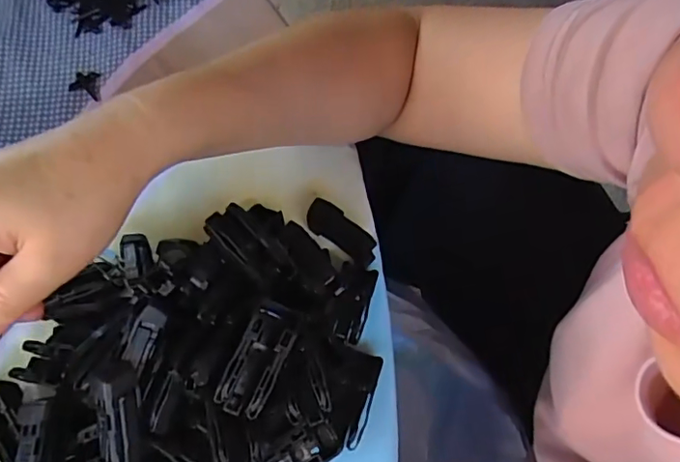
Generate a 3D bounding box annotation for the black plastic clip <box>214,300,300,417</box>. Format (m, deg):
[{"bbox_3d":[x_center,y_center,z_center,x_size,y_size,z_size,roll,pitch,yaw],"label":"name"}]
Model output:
[{"bbox_3d":[-0.032,0.053,0.225,0.019,0.017,0.046,18,63,12],"label":"black plastic clip"}]

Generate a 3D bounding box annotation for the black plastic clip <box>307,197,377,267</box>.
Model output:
[{"bbox_3d":[0.001,0.000,0.307,0.045,0.014,0.015,35,68,20],"label":"black plastic clip"}]

